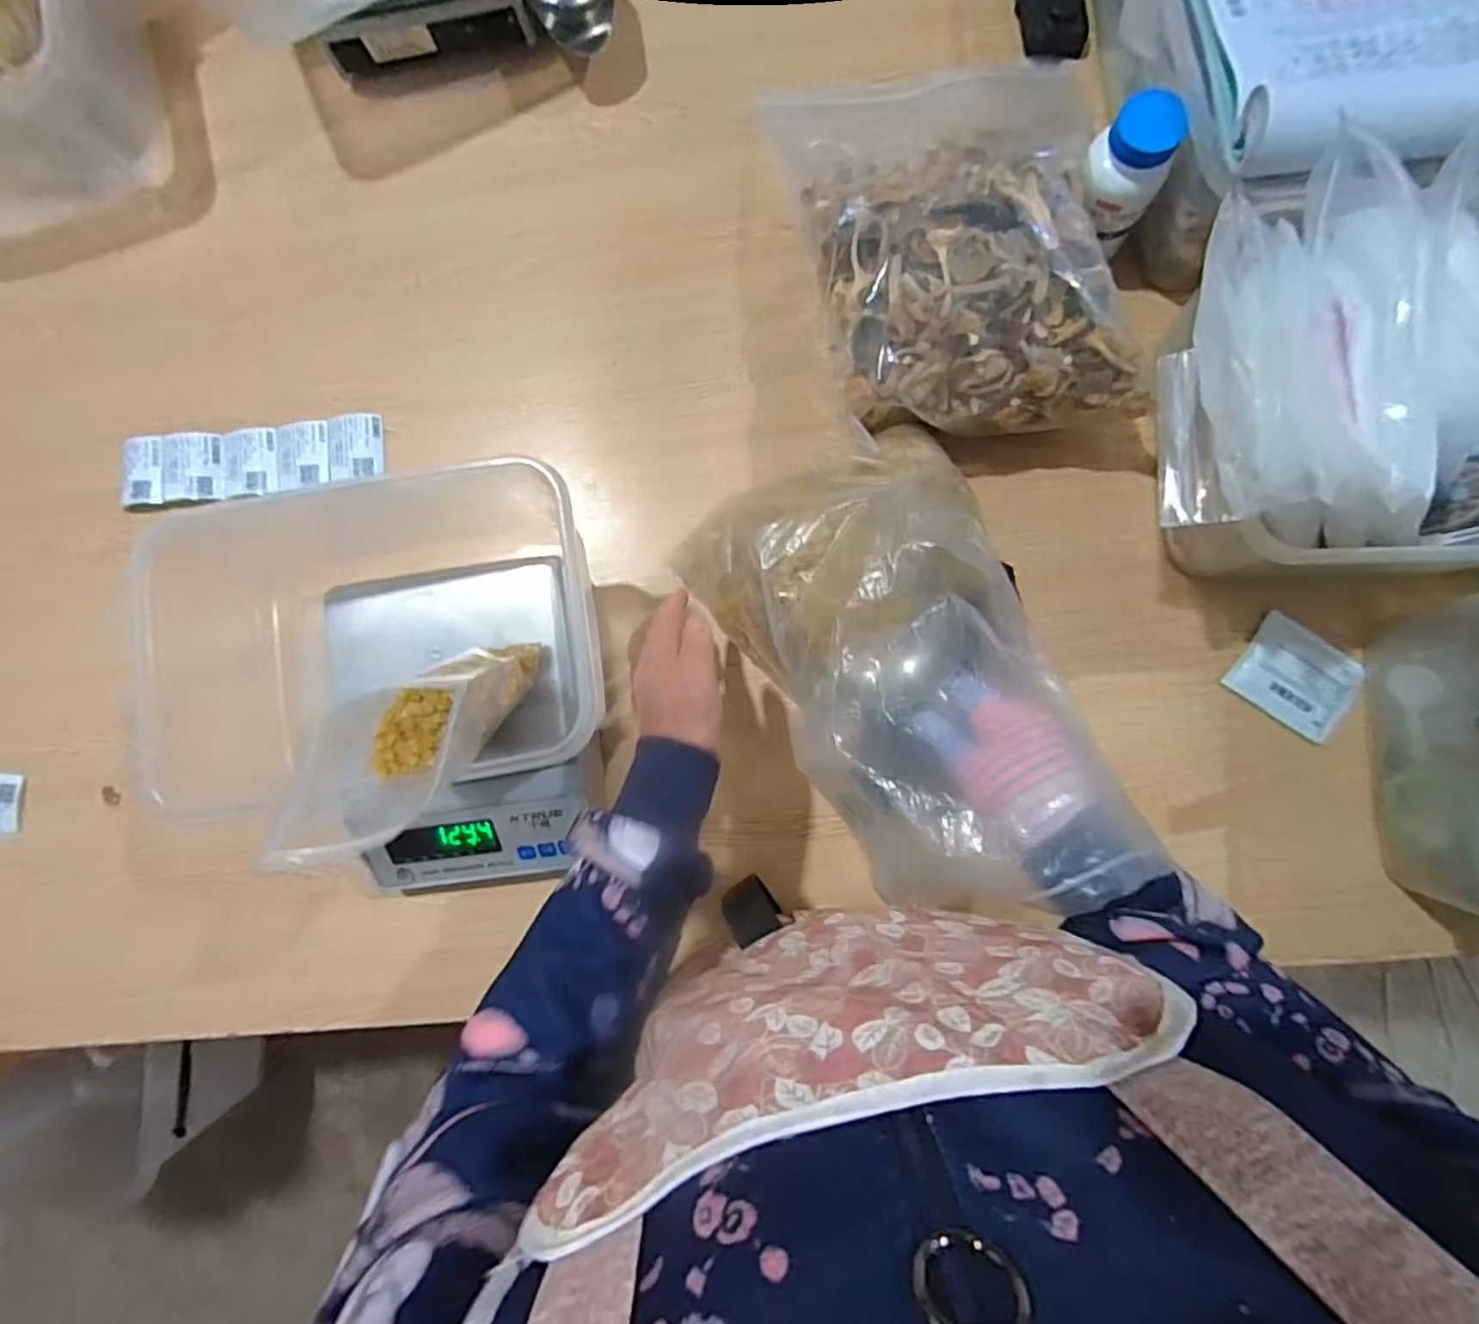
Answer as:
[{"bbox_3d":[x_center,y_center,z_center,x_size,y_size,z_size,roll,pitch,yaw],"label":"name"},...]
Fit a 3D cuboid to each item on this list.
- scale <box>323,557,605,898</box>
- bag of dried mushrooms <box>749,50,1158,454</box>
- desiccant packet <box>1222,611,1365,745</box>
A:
[{"bbox_3d":[-0.203,0.055,0.509,0.190,0.087,0.244,-9,85,2],"label":"scale"},{"bbox_3d":[0.163,-0.343,0.511,0.240,0.118,0.337,-6,85,3],"label":"bag of dried mushrooms"},{"bbox_3d":[0.434,0.012,0.503,0.078,0.009,0.074,37,90,16],"label":"desiccant packet"}]

